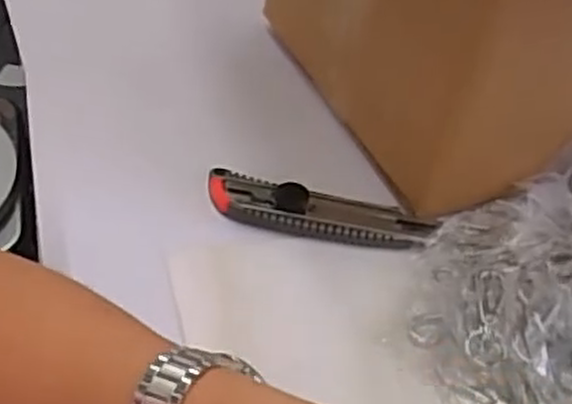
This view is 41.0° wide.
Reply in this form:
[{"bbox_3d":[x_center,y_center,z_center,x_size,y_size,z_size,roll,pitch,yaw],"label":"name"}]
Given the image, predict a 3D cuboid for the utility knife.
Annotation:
[{"bbox_3d":[0.020,0.005,0.480,0.139,0.015,0.035,10,46,3],"label":"utility knife"}]

